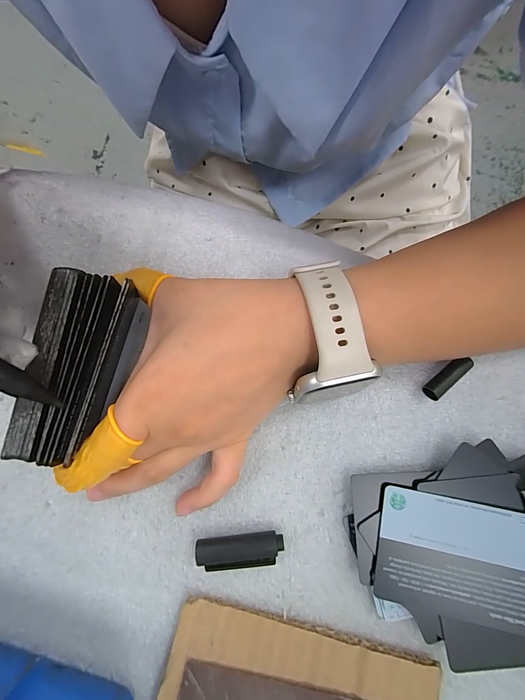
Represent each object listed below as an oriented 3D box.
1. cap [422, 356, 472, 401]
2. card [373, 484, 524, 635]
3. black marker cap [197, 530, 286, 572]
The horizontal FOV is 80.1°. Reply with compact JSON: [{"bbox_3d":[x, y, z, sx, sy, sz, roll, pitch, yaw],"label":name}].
[{"bbox_3d":[0.103,0.016,0.174,0.029,0.010,0.009,-40,81,-4],"label":"cap"},{"bbox_3d":[0.099,0.101,0.151,0.082,0.004,0.053,8,83,9],"label":"card"},{"bbox_3d":[-0.012,0.105,0.163,0.045,0.011,0.018,-8,79,0],"label":"black marker cap"}]

